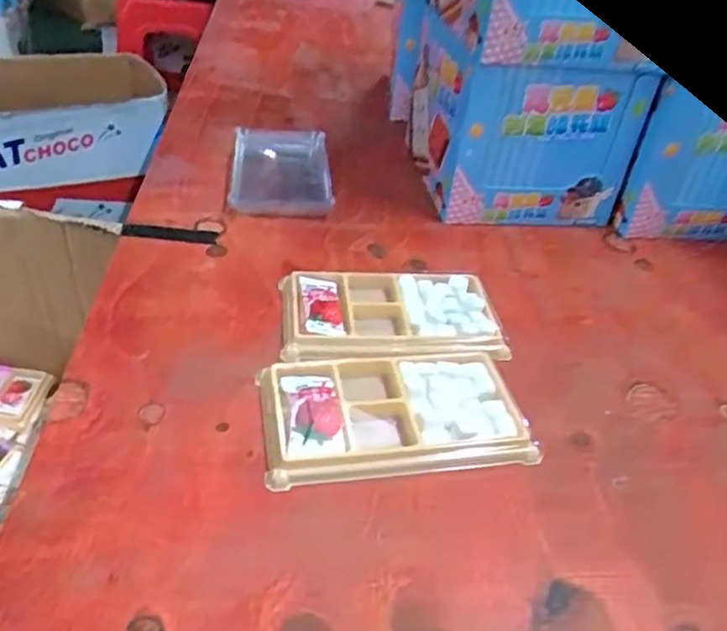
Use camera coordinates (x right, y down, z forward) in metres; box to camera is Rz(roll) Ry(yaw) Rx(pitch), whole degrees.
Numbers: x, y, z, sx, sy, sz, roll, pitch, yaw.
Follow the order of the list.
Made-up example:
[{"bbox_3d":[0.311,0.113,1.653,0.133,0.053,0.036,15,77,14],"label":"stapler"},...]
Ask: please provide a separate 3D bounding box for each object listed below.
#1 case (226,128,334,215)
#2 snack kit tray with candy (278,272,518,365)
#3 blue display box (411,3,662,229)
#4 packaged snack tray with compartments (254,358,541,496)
[{"bbox_3d":[-0.070,-0.125,0.553,0.081,0.025,0.122,2,37,-7],"label":"case"},{"bbox_3d":[0.016,0.002,0.404,0.130,0.018,0.088,-1,37,-11],"label":"snack kit tray with candy"},{"bbox_3d":[0.128,-0.173,0.546,0.143,0.145,0.176,-1,37,-10],"label":"blue display box"},{"bbox_3d":[0.015,0.052,0.340,0.132,0.017,0.074,-2,37,-12],"label":"packaged snack tray with compartments"}]

